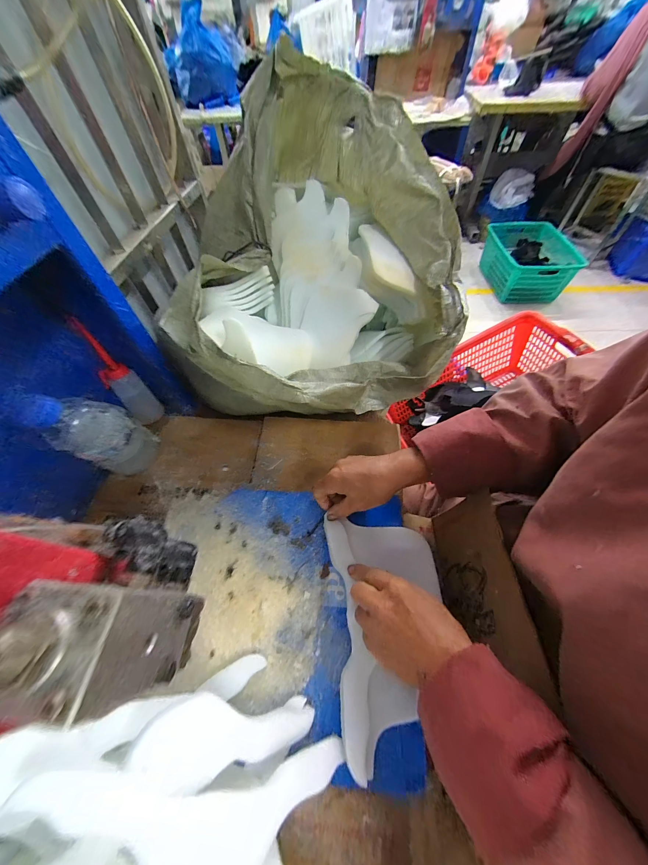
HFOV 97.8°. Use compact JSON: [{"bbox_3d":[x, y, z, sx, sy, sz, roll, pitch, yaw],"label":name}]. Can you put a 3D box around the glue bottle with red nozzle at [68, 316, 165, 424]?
[{"bbox_3d":[-0.346,-0.092,0.472,0.043,0.193,0.050,18,58,30],"label":"glue bottle with red nozzle"}]

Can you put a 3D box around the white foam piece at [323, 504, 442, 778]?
[{"bbox_3d":[0.063,0.230,0.338,0.145,0.028,0.233,6,59,6],"label":"white foam piece"}]

